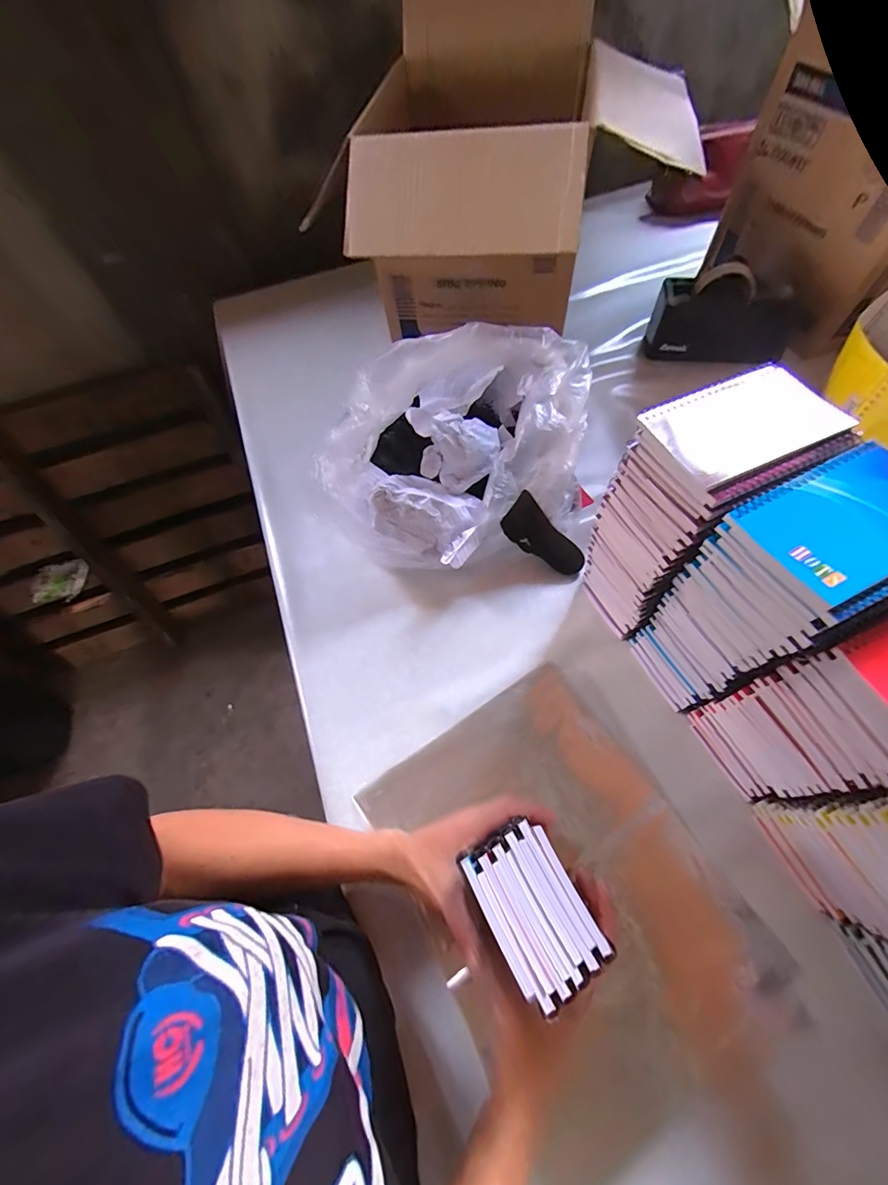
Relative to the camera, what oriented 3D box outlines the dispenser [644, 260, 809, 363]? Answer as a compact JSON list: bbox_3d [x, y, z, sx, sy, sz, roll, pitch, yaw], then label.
[{"bbox_3d":[0.446,-0.435,0.686,0.223,0.122,0.078,1,62,6],"label":"dispenser"}]

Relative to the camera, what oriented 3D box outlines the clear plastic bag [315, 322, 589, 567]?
[{"bbox_3d":[0.028,-0.173,0.548,0.264,0.171,0.318,34,70,21],"label":"clear plastic bag"}]

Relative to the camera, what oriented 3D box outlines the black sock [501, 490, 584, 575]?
[{"bbox_3d":[0.126,-0.066,0.536,0.117,0.031,0.049,39,65,-13],"label":"black sock"}]

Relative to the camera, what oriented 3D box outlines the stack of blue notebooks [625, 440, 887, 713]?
[{"bbox_3d":[0.266,0.019,0.388,0.123,0.252,0.095,-23,63,-9],"label":"stack of blue notebooks"}]

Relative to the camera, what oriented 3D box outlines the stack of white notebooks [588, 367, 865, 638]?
[{"bbox_3d":[0.231,-0.060,0.427,0.136,0.253,0.098,-26,63,-9],"label":"stack of white notebooks"}]

